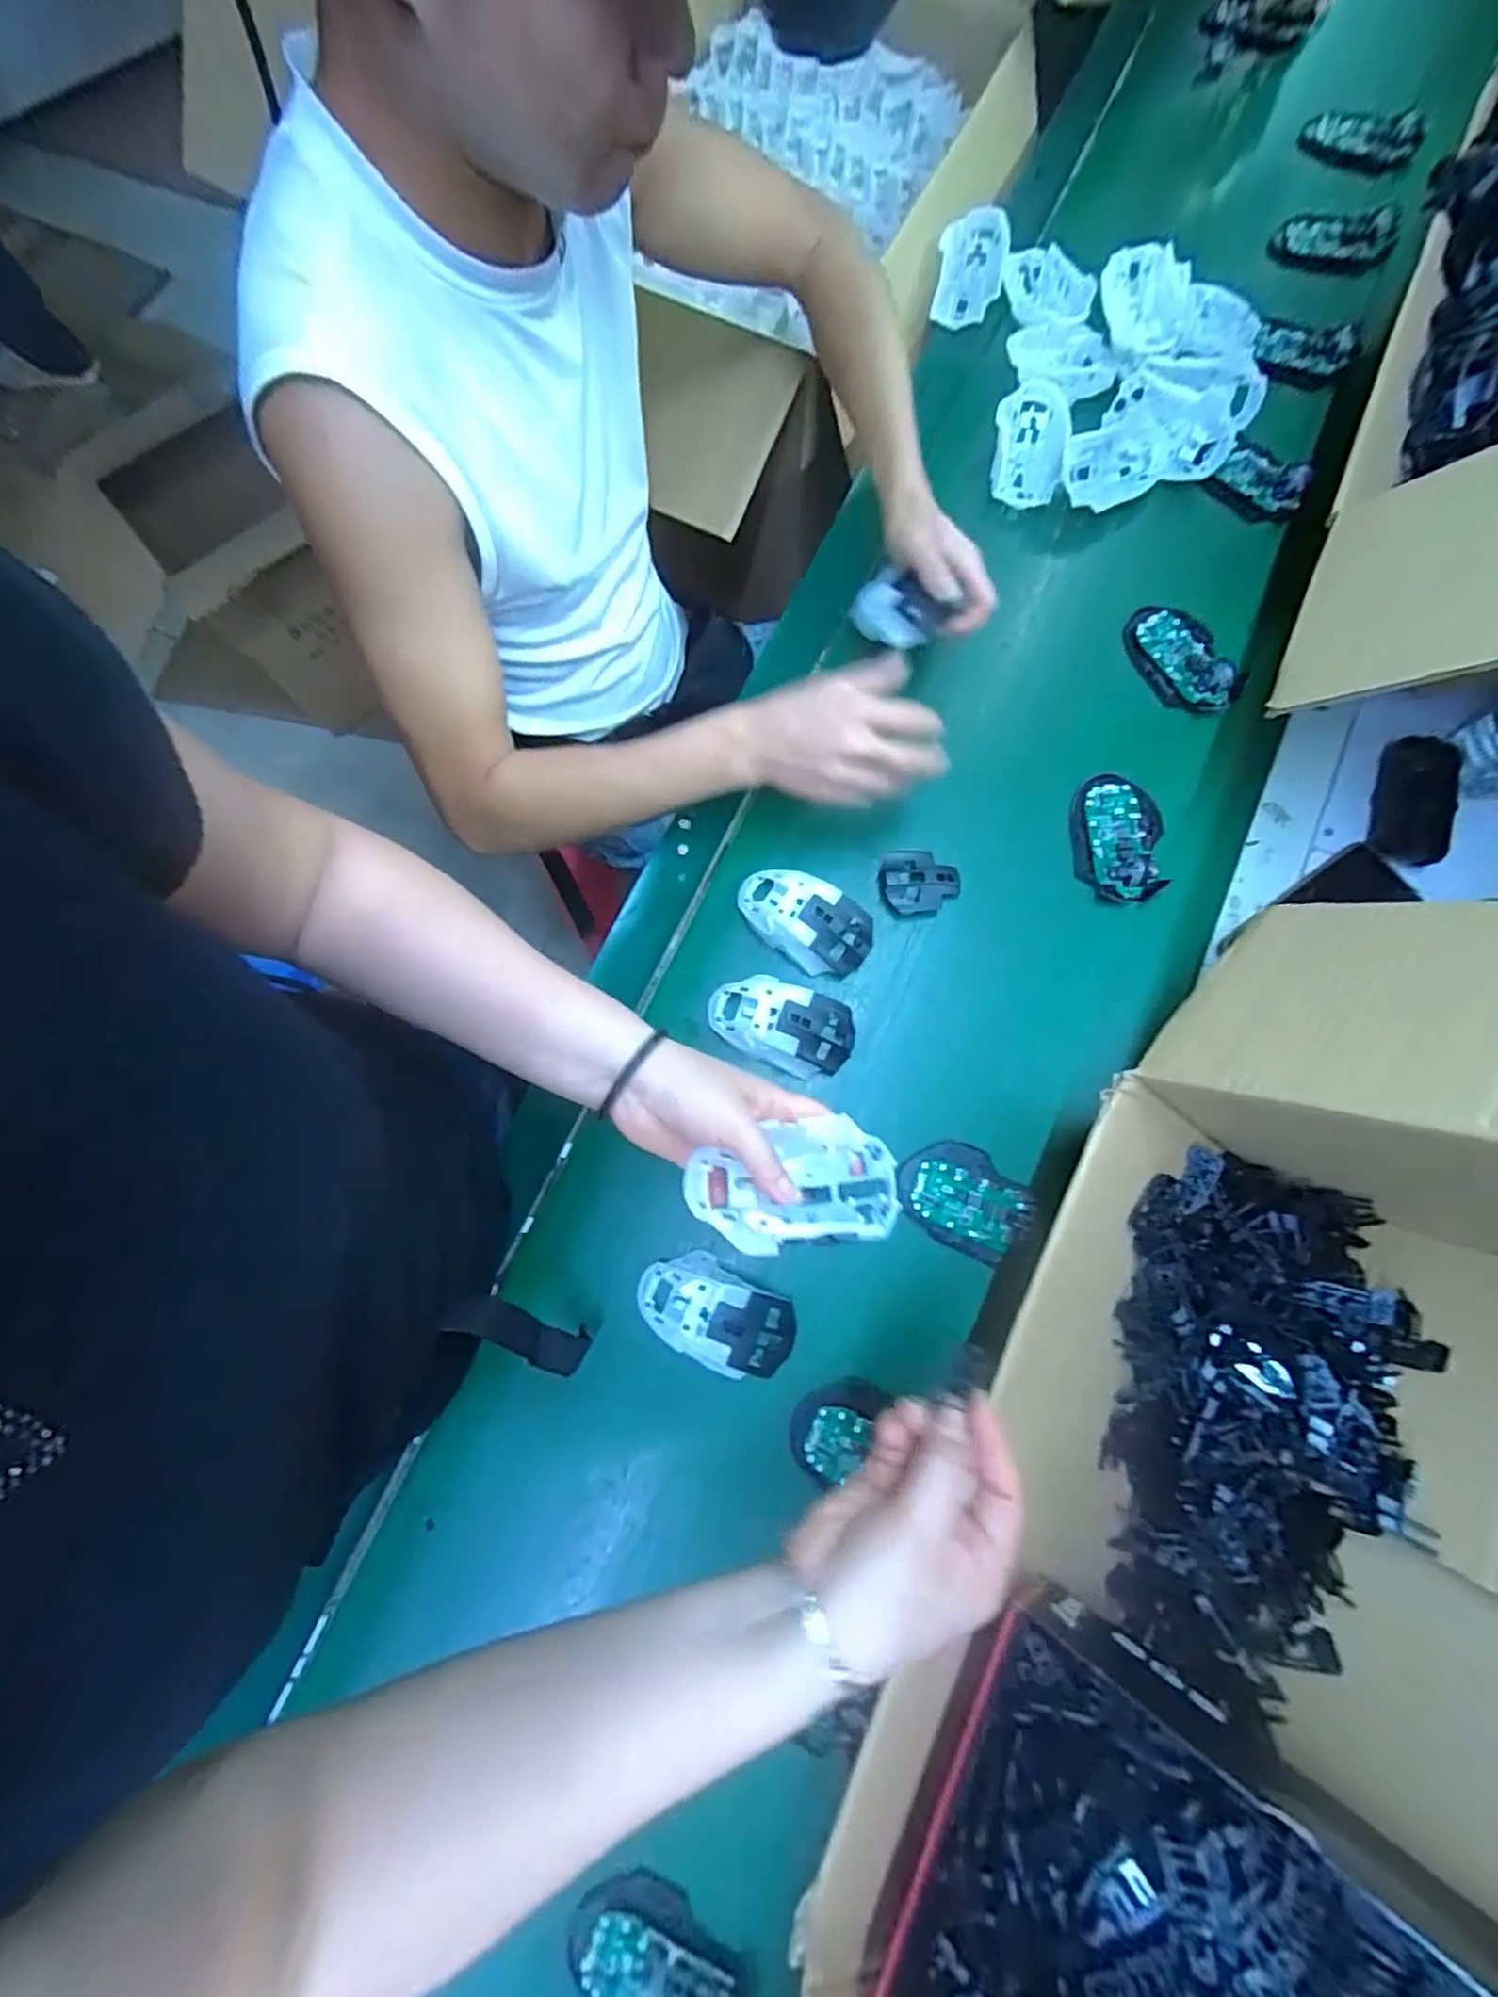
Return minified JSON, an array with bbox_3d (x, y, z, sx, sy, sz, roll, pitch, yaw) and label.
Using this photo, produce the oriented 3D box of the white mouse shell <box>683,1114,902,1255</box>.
[{"bbox_3d":[0.024,0.104,0.371,0.112,0.041,0.065,-10,77,-1],"label":"white mouse shell"}]

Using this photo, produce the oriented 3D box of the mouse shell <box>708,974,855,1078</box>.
[{"bbox_3d":[0.025,0.020,0.530,0.113,0.030,0.064,23,79,6],"label":"mouse shell"}]

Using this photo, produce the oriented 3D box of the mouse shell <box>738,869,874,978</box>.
[{"bbox_3d":[0.045,-0.066,0.547,0.114,0.034,0.060,35,81,8],"label":"mouse shell"}]

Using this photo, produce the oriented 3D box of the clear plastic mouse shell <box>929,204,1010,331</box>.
[{"bbox_3d":[0.225,-0.745,0.682,0.065,0.028,0.103,12,101,-2],"label":"clear plastic mouse shell"}]

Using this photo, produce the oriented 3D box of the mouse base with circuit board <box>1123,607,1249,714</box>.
[{"bbox_3d":[0.390,-0.306,0.602,0.064,0.020,0.114,-28,78,-5],"label":"mouse base with circuit board"}]

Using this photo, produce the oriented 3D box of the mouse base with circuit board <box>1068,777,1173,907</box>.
[{"bbox_3d":[0.314,-0.138,0.568,0.074,0.018,0.111,4,78,2],"label":"mouse base with circuit board"}]

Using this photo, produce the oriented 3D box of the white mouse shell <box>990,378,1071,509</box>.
[{"bbox_3d":[0.268,-0.534,0.646,0.072,0.032,0.125,17,79,5],"label":"white mouse shell"}]

